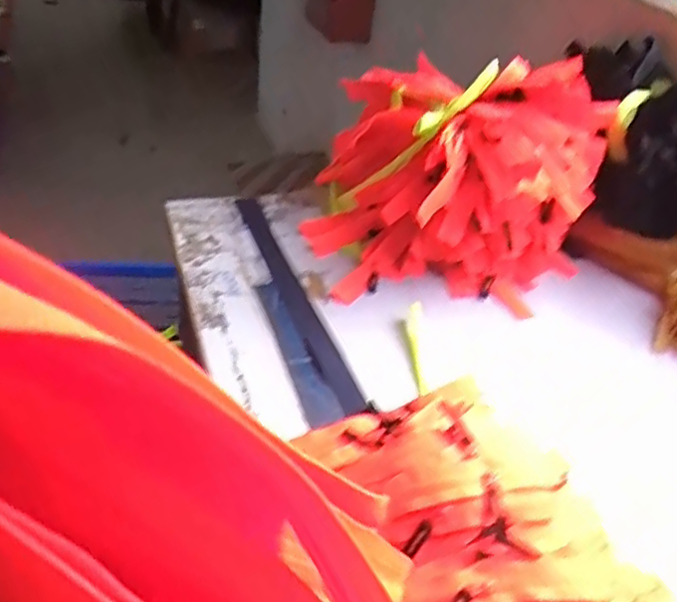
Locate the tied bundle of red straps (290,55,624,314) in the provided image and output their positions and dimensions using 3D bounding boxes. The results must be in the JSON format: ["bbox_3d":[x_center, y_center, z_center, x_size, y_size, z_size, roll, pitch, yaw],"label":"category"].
[{"bbox_3d":[0.187,-0.200,0.993,0.428,0.236,0.395,9,38,1],"label":"tied bundle of red straps"}]

